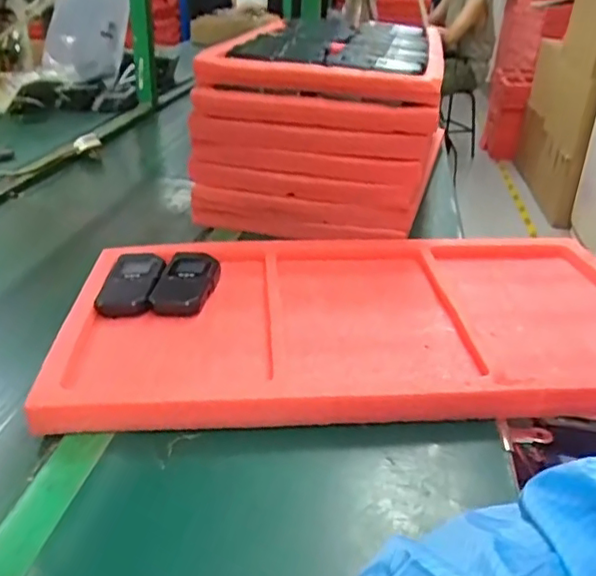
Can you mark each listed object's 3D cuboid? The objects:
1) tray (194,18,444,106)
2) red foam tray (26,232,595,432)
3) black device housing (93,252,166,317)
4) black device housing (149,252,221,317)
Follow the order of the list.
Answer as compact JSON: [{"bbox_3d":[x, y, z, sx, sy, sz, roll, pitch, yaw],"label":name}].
[{"bbox_3d":[0.055,-0.344,0.892,0.300,0.048,0.429,7,29,10],"label":"tray"},{"bbox_3d":[0.070,0.028,0.628,0.596,0.039,0.311,0,28,-4],"label":"red foam tray"},{"bbox_3d":[-0.180,-0.008,0.657,0.058,0.018,0.114,2,28,-1],"label":"black device housing"},{"bbox_3d":[-0.119,-0.008,0.659,0.060,0.027,0.111,3,28,1],"label":"black device housing"}]

